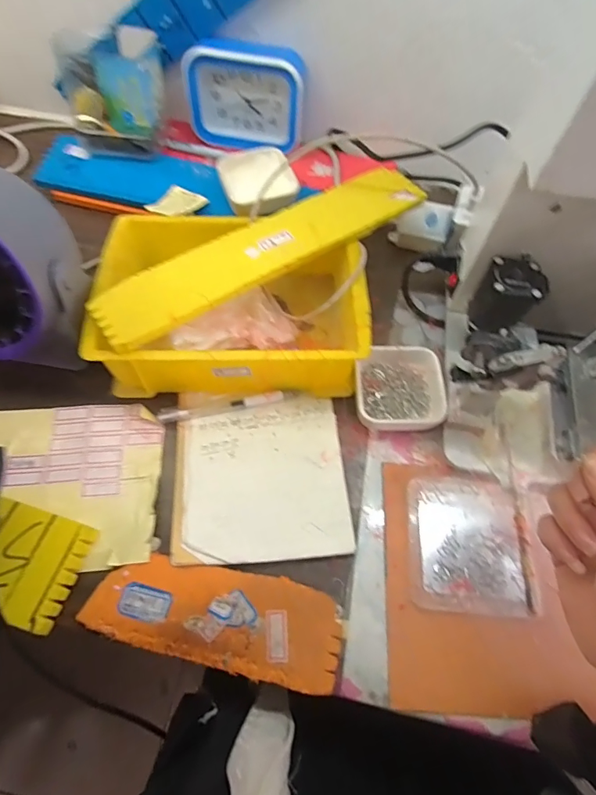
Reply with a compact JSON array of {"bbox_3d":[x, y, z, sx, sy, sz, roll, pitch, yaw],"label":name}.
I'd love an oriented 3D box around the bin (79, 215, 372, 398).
[{"bbox_3d":[-0.060,-0.090,0.433,0.242,0.079,0.168,0,62,-3],"label":"bin"}]

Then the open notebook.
[{"bbox_3d":[-0.034,0.063,0.392,0.149,0.012,0.152,-4,62,-5],"label":"open notebook"}]

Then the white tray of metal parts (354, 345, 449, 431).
[{"bbox_3d":[0.097,-0.007,0.427,0.083,0.032,0.081,1,62,-3],"label":"white tray of metal parts"}]

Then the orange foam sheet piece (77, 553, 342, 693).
[{"bbox_3d":[-0.063,0.164,0.336,0.190,0.008,0.068,12,62,3],"label":"orange foam sheet piece"}]

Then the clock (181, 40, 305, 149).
[{"bbox_3d":[-0.064,-0.359,0.531,0.142,0.105,0.034,9,62,1],"label":"clock"}]

